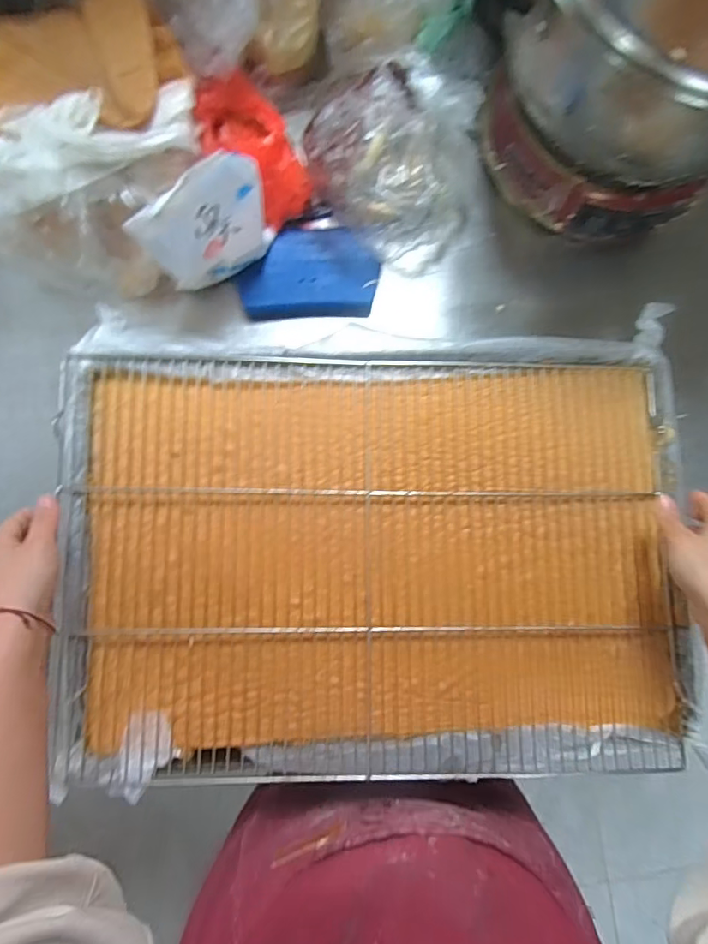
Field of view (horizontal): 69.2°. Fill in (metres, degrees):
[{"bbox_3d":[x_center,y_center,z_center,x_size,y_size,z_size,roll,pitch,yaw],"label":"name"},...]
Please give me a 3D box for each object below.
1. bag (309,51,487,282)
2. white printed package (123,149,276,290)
[{"bbox_3d":[0.037,-0.312,0.521,0.174,0.103,0.159,16,83,-1],"label":"bag"},{"bbox_3d":[-0.132,-0.222,0.481,0.120,0.146,0.019,-35,87,-6],"label":"white printed package"}]

